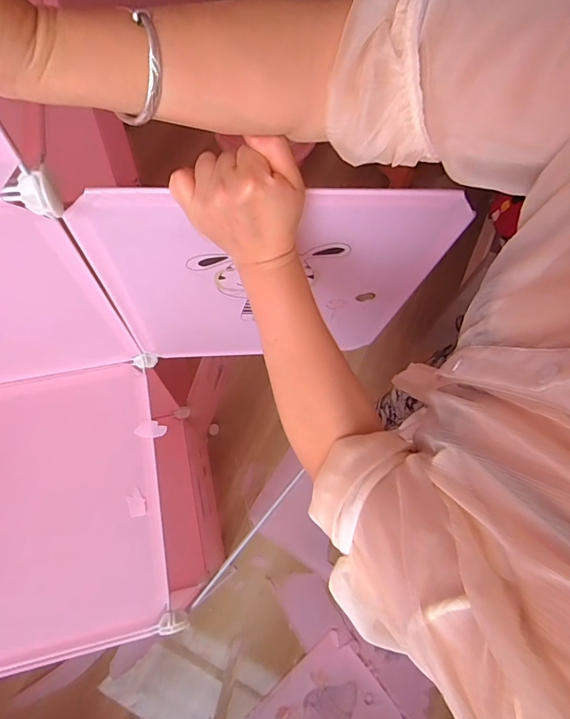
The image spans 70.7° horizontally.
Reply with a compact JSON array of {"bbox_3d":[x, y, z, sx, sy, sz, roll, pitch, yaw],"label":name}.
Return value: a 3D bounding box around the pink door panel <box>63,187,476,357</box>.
[{"bbox_3d":[-0.014,-0.075,0.463,0.349,0.335,0.011,-4,69,-4],"label":"pink door panel"}]

